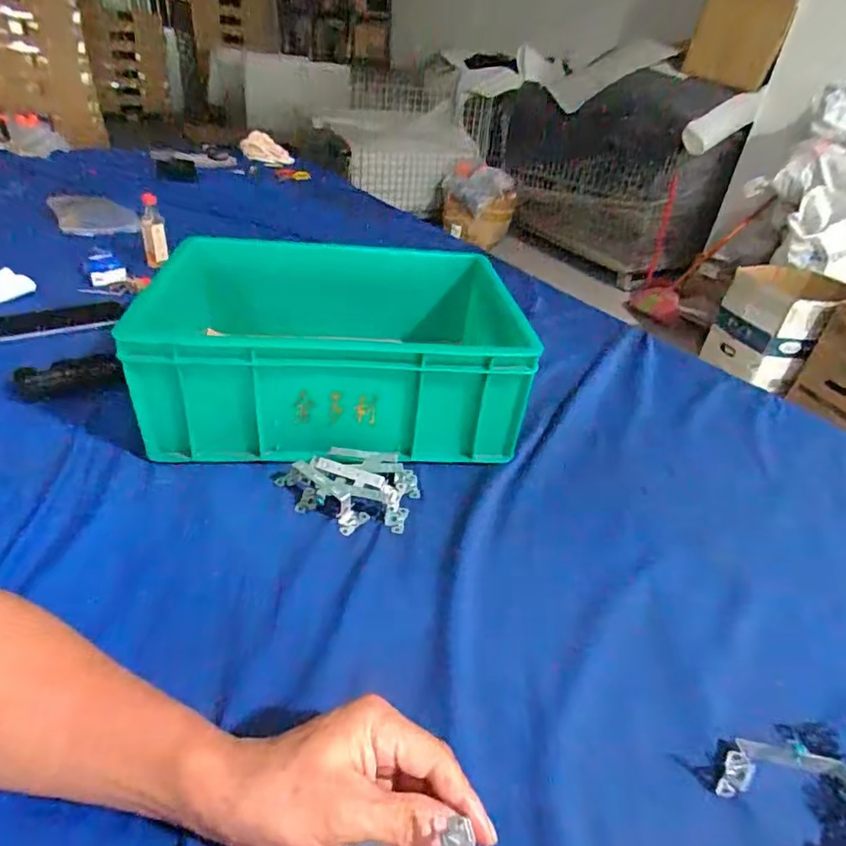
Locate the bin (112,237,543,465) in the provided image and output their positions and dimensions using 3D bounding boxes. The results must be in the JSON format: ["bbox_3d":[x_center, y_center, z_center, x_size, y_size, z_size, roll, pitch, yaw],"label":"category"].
[{"bbox_3d":[-0.096,-0.091,0.648,0.402,0.147,0.289,2,34,-6],"label":"bin"}]

